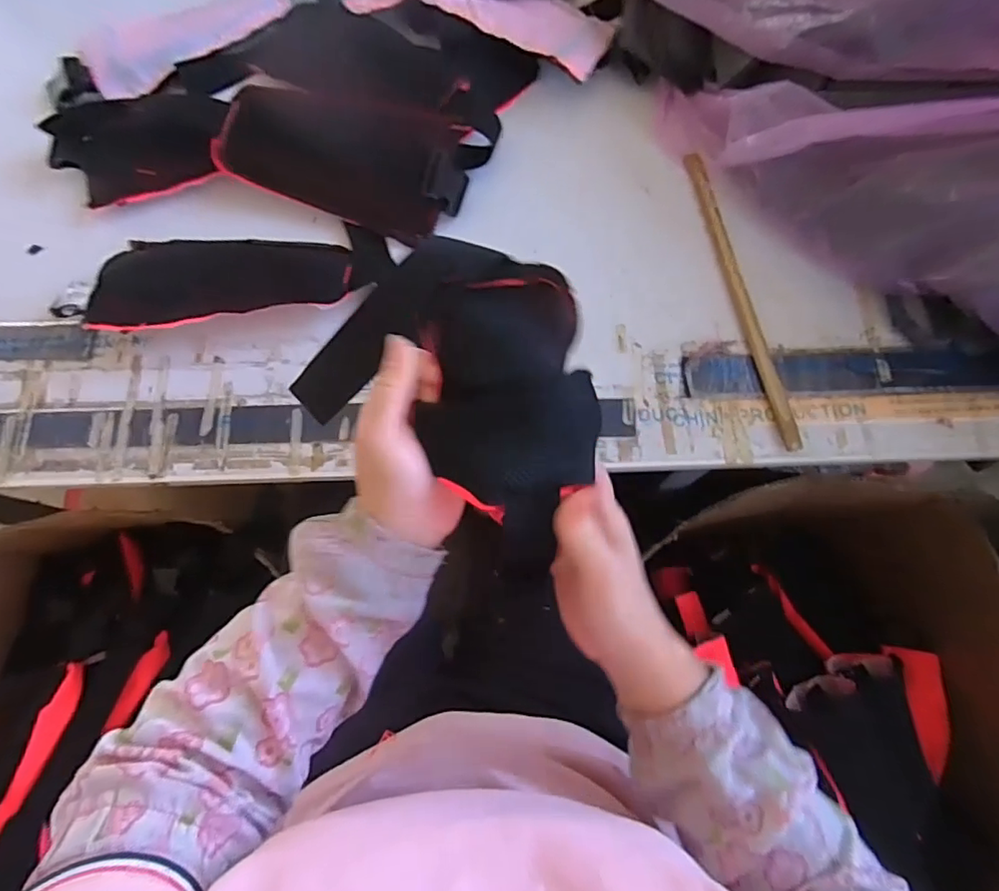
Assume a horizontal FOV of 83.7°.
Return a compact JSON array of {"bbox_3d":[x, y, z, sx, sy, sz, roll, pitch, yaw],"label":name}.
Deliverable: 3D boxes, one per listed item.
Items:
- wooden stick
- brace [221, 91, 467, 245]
[{"bbox_3d":[0.245,-0.160,0.566,0.020,0.009,0.342,-11,74,-1],"label":"wooden stick"},{"bbox_3d":[-0.160,-0.314,0.587,0.253,0.057,0.132,21,75,8],"label":"brace"}]

